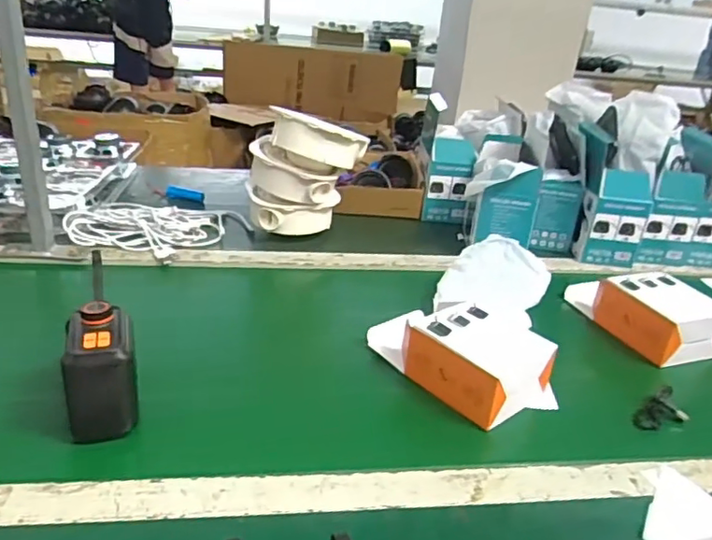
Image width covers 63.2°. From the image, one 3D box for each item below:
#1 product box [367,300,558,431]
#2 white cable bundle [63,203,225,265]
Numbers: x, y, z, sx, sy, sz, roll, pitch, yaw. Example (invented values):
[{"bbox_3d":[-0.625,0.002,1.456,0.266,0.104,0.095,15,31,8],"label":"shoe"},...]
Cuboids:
[{"bbox_3d":[0.111,0.081,0.617,0.101,0.063,0.177,-15,32,-37],"label":"product box"},{"bbox_3d":[-0.320,-0.069,0.886,0.213,0.029,0.172,11,26,8],"label":"white cable bundle"}]

